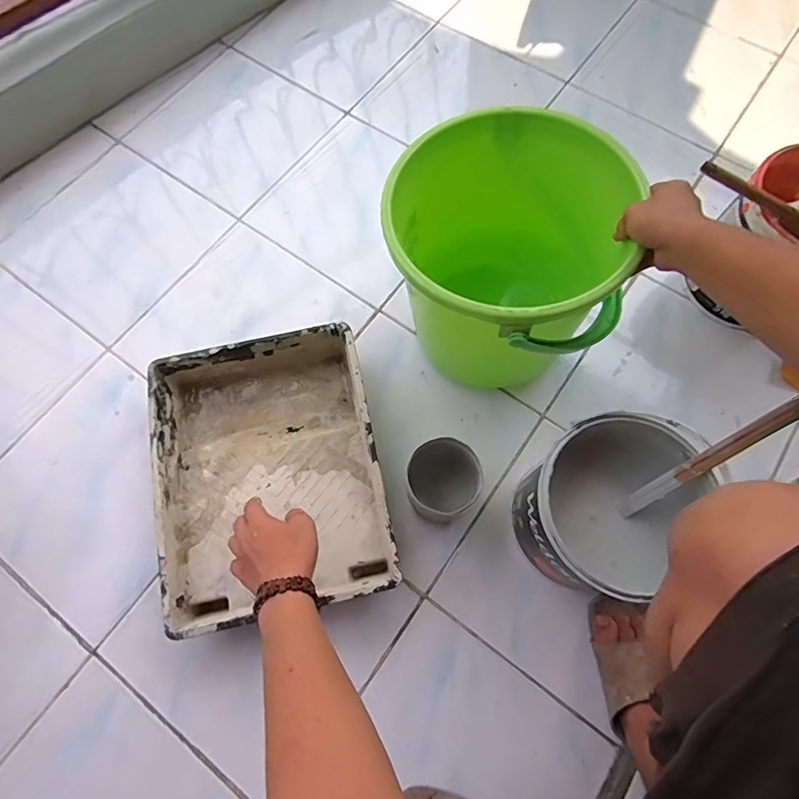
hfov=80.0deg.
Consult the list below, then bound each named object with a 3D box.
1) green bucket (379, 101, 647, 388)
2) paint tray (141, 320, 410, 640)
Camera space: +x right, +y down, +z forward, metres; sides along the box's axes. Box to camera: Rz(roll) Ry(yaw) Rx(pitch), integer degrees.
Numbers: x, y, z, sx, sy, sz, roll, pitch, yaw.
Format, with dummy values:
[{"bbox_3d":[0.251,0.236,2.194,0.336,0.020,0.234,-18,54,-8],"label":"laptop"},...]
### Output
[{"bbox_3d":[0.129,-0.165,0.621,0.269,0.268,0.283,-1,69,2],"label":"green bucket"},{"bbox_3d":[-0.169,0.092,0.630,0.279,0.073,0.351,-12,69,-2],"label":"paint tray"}]

